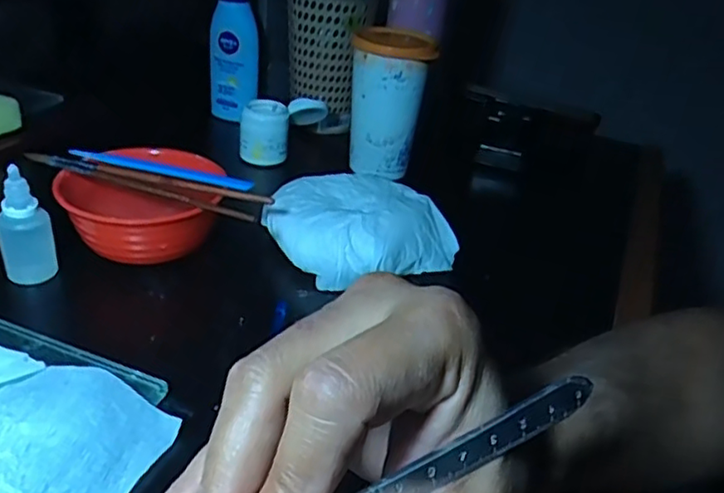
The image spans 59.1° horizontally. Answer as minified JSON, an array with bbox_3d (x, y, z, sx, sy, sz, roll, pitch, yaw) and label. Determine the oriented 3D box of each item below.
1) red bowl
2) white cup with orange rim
[{"bbox_3d":[-0.155,-0.028,0.443,0.107,0.052,0.090,3,33,-13],"label":"red bowl"},{"bbox_3d":[0.020,-0.136,0.590,0.070,0.122,0.072,8,32,-5],"label":"white cup with orange rim"}]

